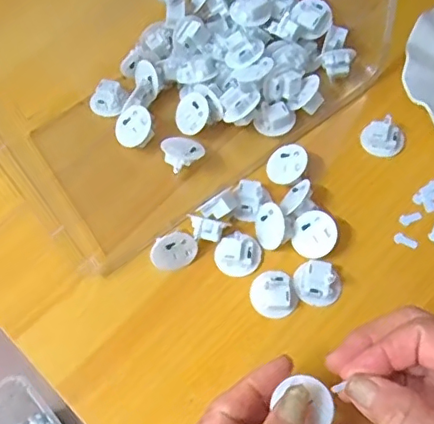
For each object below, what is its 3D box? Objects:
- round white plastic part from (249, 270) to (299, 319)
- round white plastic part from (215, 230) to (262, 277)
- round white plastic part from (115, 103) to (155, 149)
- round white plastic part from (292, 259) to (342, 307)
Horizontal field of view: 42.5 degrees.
[{"bbox_3d":[0.038,0.055,0.382,0.030,0.017,0.031,-1,63,2],"label":"round white plastic part"},{"bbox_3d":[0.014,0.031,0.396,0.030,0.011,0.030,42,84,4],"label":"round white plastic part"},{"bbox_3d":[-0.064,-0.067,0.442,0.032,0.016,0.032,0,89,20],"label":"round white plastic part"},{"bbox_3d":[0.069,0.049,0.384,0.032,0.017,0.027,29,68,16],"label":"round white plastic part"}]

